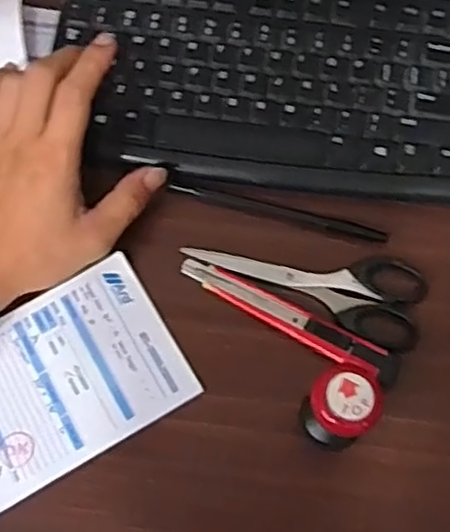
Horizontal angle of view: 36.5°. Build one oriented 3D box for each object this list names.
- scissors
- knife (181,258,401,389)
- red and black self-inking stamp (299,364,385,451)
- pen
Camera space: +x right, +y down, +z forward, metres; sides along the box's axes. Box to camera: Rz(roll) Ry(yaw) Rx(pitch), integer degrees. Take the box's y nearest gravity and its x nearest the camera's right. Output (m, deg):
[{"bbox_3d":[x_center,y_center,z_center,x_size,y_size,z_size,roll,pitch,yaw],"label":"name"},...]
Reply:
[{"bbox_3d":[0.052,0.007,0.435,0.150,0.006,0.057,18,76,7],"label":"scissors"},{"bbox_3d":[0.039,0.032,0.420,0.145,0.011,0.020,28,78,9],"label":"knife"},{"bbox_3d":[0.060,0.077,0.367,0.035,0.076,0.037,-1,75,2],"label":"red and black self-inking stamp"},{"bbox_3d":[0.036,-0.037,0.454,0.145,0.014,0.010,13,76,6],"label":"pen"}]

